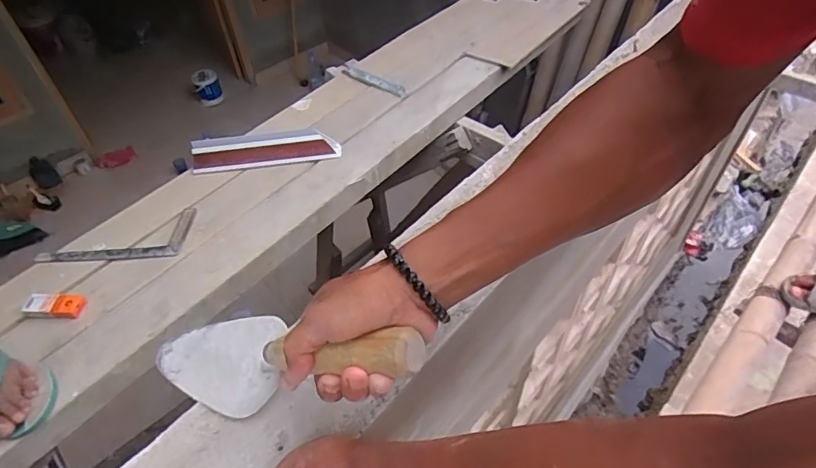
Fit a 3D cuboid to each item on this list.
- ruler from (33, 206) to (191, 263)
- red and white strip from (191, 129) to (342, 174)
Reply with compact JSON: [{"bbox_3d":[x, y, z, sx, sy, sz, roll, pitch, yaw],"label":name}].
[{"bbox_3d":[-0.607,0.010,1.051,0.315,0.011,0.127,-6,49,-2],"label":"ruler"},{"bbox_3d":[-0.333,-0.202,1.195,0.343,0.039,0.089,-5,49,-2],"label":"red and white strip"}]

